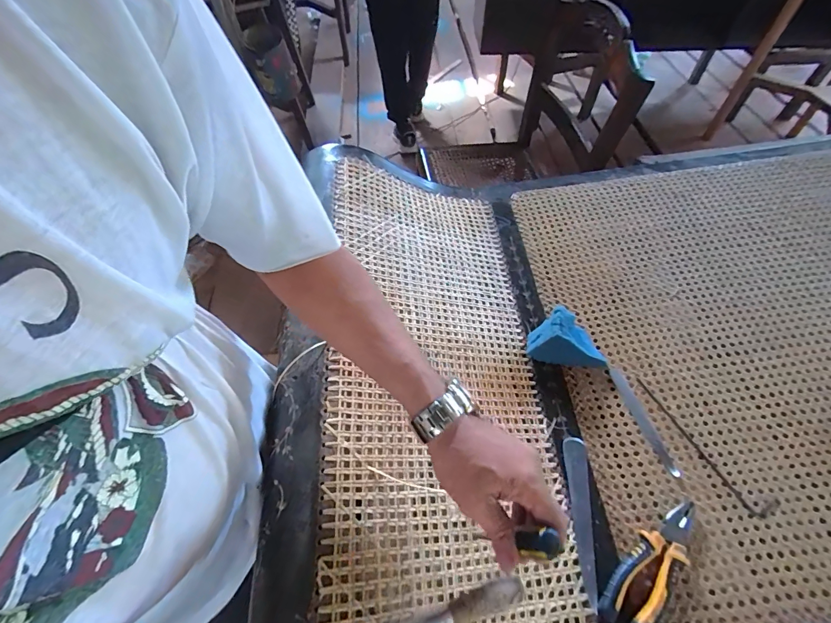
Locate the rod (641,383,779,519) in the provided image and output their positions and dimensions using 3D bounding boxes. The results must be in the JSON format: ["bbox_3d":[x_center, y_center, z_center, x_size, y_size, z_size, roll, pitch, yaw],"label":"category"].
[{"bbox_3d":[0.373,0.167,0.500,0.034,0.009,0.195,-23,60,-15],"label":"rod"}]

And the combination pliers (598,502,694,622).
[{"bbox_3d":[0.267,0.282,0.429,0.156,0.025,0.051,-40,66,-22],"label":"combination pliers"}]

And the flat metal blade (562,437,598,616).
[{"bbox_3d":[0.205,0.252,0.476,0.030,0.005,0.182,5,58,4],"label":"flat metal blade"}]

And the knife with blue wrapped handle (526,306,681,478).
[{"bbox_3d":[0.266,0.095,0.515,0.087,0.052,0.252,-33,63,-18],"label":"knife with blue wrapped handle"}]

